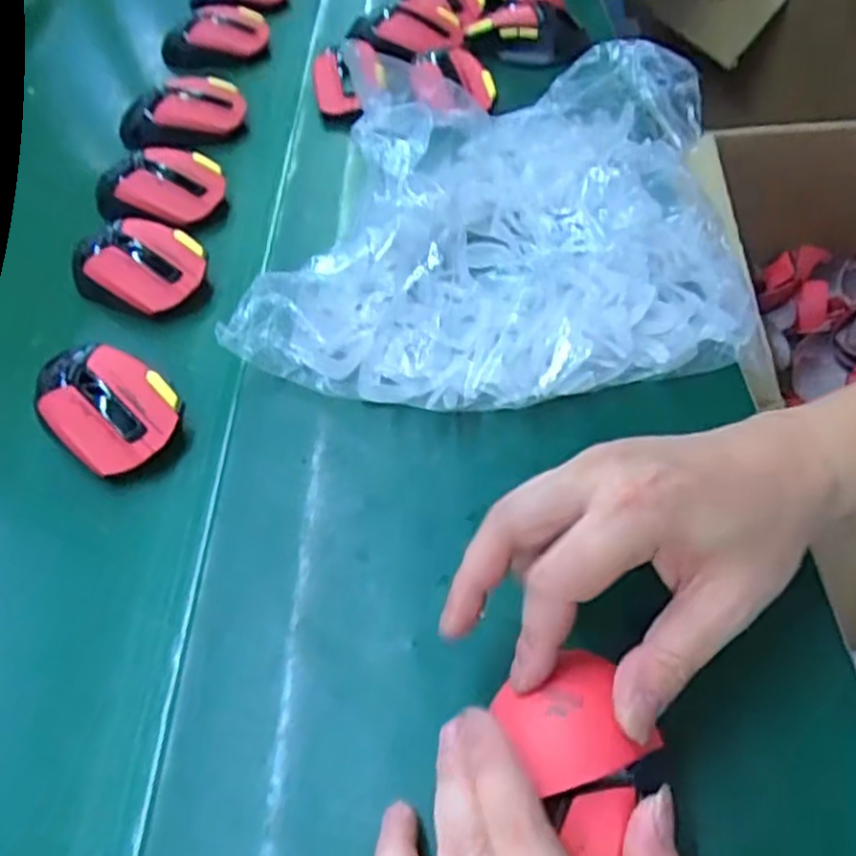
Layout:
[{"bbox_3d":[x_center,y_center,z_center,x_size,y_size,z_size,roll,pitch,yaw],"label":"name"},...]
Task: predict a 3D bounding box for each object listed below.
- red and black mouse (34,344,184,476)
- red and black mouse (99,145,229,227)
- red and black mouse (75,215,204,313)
[{"bbox_3d":[-0.192,-0.012,0.439,0.095,0.037,0.062,32,61,27],"label":"red and black mouse"},{"bbox_3d":[-0.218,-0.192,0.603,0.111,0.043,0.069,9,53,13],"label":"red and black mouse"},{"bbox_3d":[-0.209,-0.118,0.536,0.109,0.043,0.065,32,61,27],"label":"red and black mouse"}]

